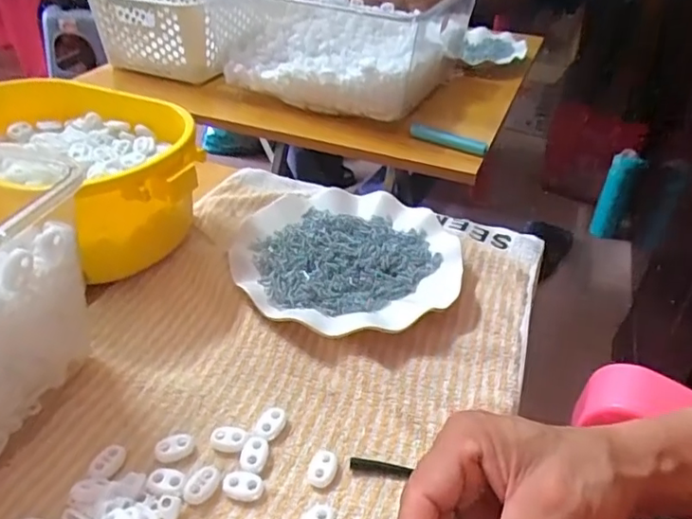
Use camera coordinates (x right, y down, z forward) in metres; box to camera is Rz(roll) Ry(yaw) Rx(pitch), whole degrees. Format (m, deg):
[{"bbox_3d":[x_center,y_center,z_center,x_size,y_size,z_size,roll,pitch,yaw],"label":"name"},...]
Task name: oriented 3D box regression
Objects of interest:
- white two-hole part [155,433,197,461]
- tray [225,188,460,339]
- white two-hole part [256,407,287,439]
[{"bbox_3d":[-0.100,0.111,0.336,0.024,0.007,0.015,-21,43,-27],"label":"white two-hole part"},{"bbox_3d":[0.000,-0.009,0.477,0.180,0.019,0.175,-3,38,-7],"label":"tray"},{"bbox_3d":[-0.046,0.101,0.349,0.014,0.006,0.021,25,43,27],"label":"white two-hole part"}]

